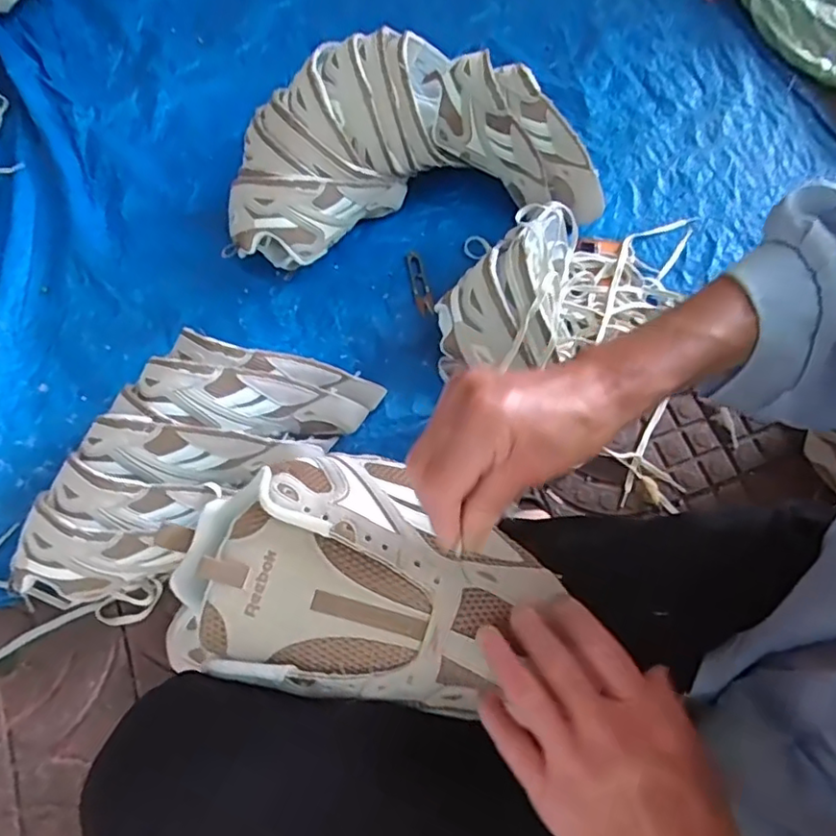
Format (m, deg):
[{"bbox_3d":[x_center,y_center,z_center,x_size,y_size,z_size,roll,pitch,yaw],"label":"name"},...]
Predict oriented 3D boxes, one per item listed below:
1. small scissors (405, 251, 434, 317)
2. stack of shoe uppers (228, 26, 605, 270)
[{"bbox_3d":[0.002,-0.188,0.836,0.023,0.004,0.103,-14,70,-6],"label":"small scissors"},{"bbox_3d":[-0.013,-0.350,0.790,0.478,0.176,0.217,-11,70,-5],"label":"stack of shoe uppers"}]

